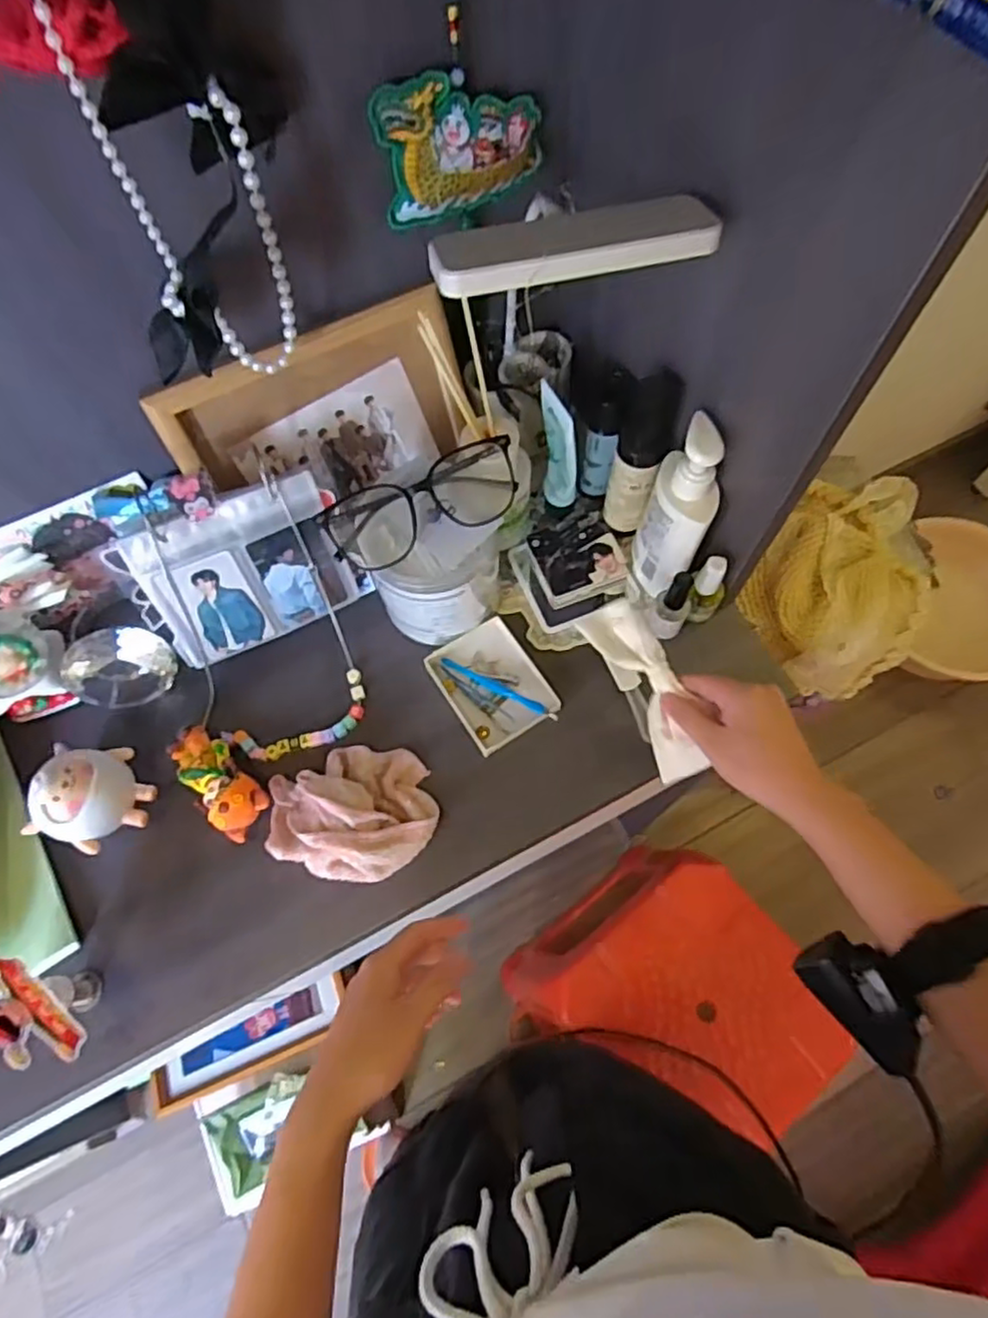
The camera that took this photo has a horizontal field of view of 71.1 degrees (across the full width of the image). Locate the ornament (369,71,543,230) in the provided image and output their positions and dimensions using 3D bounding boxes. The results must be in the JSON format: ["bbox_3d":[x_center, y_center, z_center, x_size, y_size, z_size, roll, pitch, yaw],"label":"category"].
[{"bbox_3d":[-0.018,-0.318,0.426,0.108,0.077,0.016,-27,70,-8],"label":"ornament"}]

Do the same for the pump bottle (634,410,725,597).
[{"bbox_3d":[0.141,-0.108,0.518,0.046,0.153,0.059,-30,70,-20],"label":"pump bottle"}]

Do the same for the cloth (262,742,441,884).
[{"bbox_3d":[-0.109,0.110,0.504,0.129,0.036,0.101,4,69,4],"label":"cloth"}]

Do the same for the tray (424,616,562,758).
[{"bbox_3d":[-0.001,0.020,0.554,0.072,0.011,0.095,-31,71,-10],"label":"tray"}]

